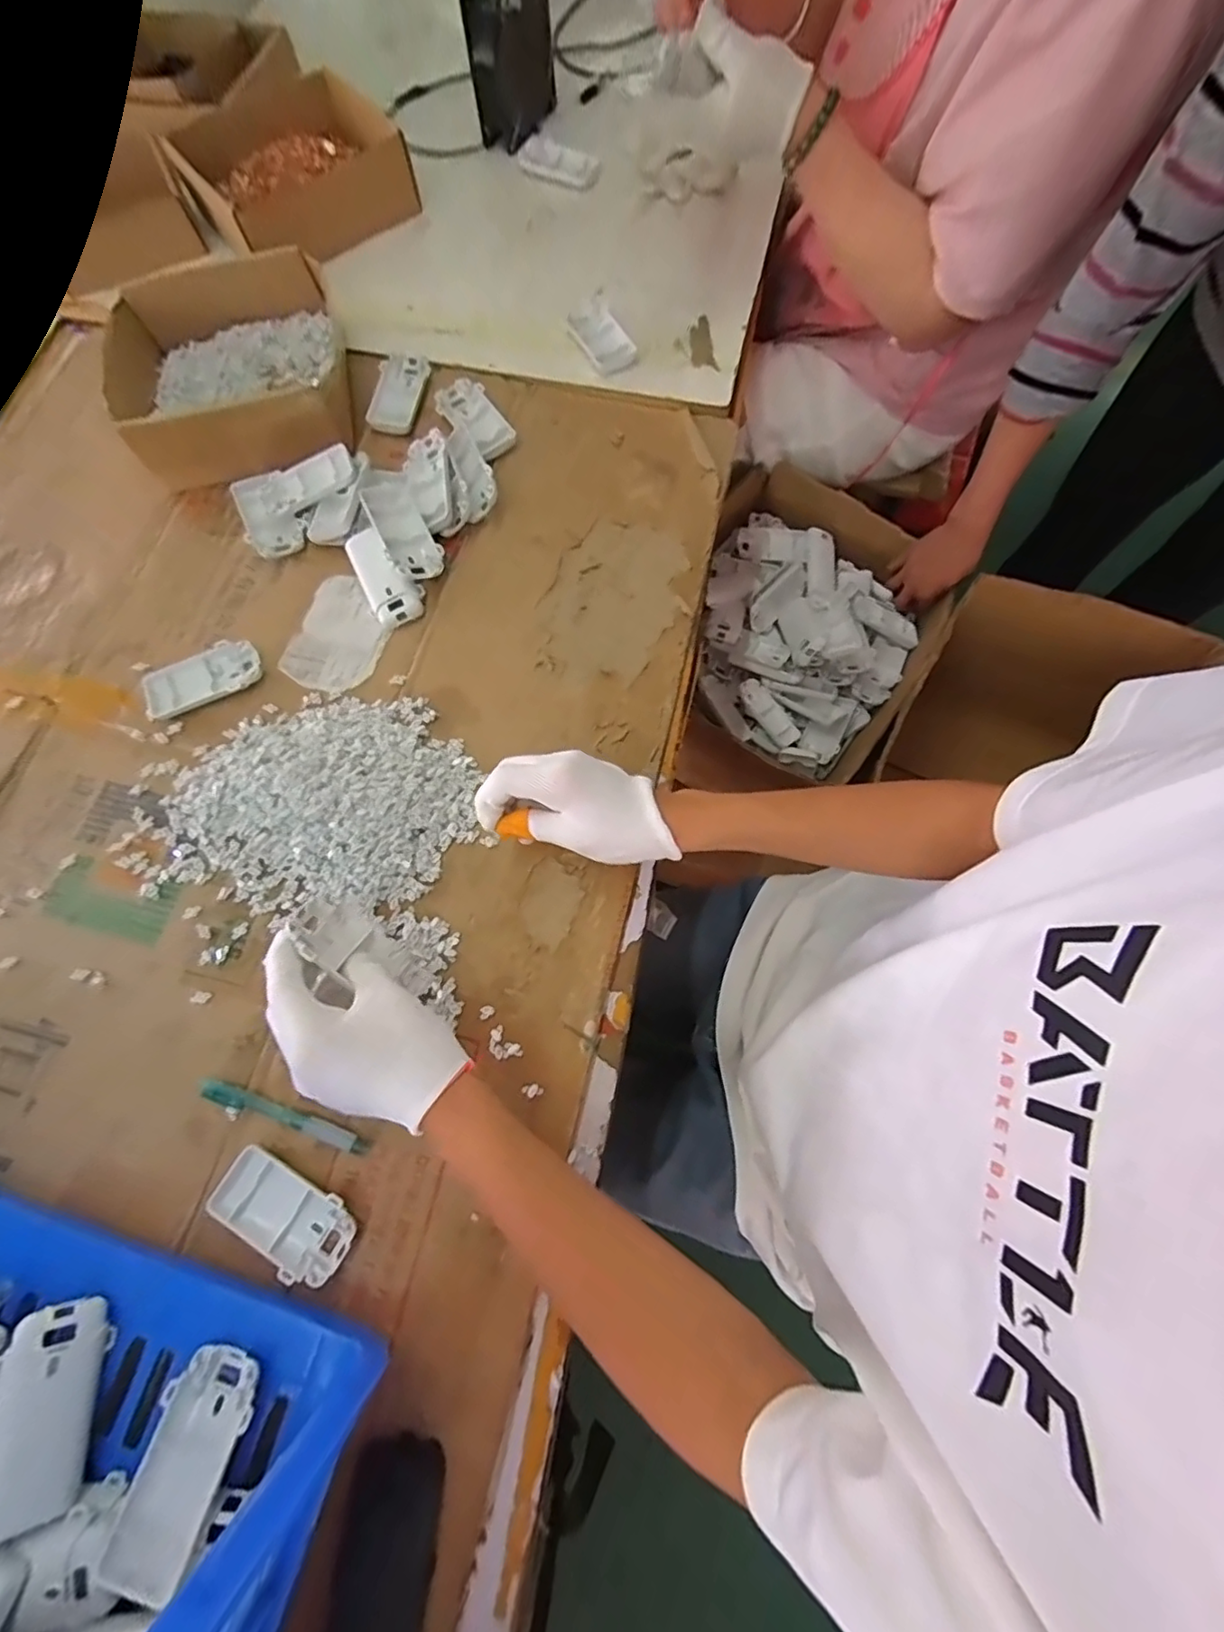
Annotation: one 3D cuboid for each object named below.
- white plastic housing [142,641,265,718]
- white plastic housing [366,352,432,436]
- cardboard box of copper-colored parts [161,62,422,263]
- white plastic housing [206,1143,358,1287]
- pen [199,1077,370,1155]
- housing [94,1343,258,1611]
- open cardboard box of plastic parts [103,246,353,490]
[{"bbox_3d":[-0.355,-0.120,0.510,0.094,0.014,0.051,-27,76,-6],"label":"white plastic housing"},{"bbox_3d":[-0.220,-0.439,0.606,0.046,0.006,0.099,11,79,-14],"label":"white plastic housing"},{"bbox_3d":[-0.354,-0.723,0.658,0.226,0.059,0.189,-33,77,-8],"label":"cardboard box of copper-colored parts"},{"bbox_3d":[-0.221,0.268,0.395,0.096,0.017,0.048,28,77,8],"label":"white plastic housing"},{"bbox_3d":[-0.234,0.214,0.418,0.126,0.010,0.014,19,76,6],"label":"pen"},{"bbox_3d":[-0.239,0.362,0.330,0.049,0.016,0.096,12,60,4],"label":"housing"},{"bbox_3d":[-0.375,-0.440,0.583,0.211,0.056,0.207,-13,75,-3],"label":"open cardboard box of plastic parts"}]

